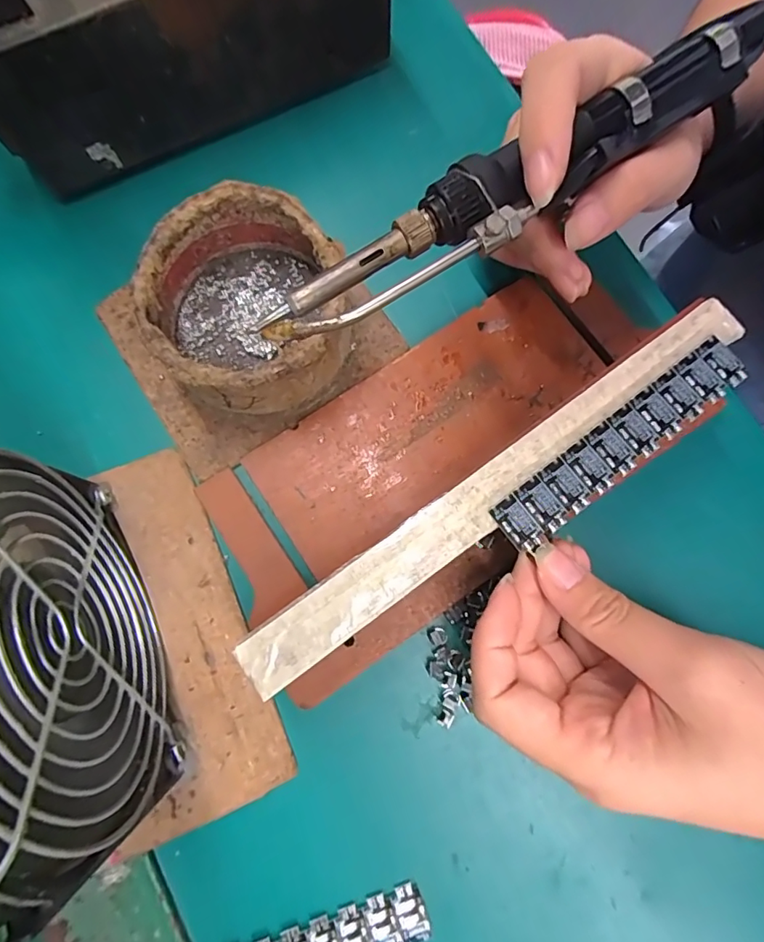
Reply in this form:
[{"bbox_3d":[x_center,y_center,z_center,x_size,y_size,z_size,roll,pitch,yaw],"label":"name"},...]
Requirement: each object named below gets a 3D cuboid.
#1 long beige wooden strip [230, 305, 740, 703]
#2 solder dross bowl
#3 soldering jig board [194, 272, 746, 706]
[{"bbox_3d":[0.043,0.005,0.181,0.215,0.006,0.020,-35,81,-8],"label":"long beige wooden strip"},{"bbox_3d":[-0.052,-0.064,0.210,0.077,0.038,0.091,-30,81,-6],"label":"solder dross bowl"},{"bbox_3d":[0.029,-0.012,0.201,0.206,0.042,0.098,-34,81,-6],"label":"soldering jig board"}]

